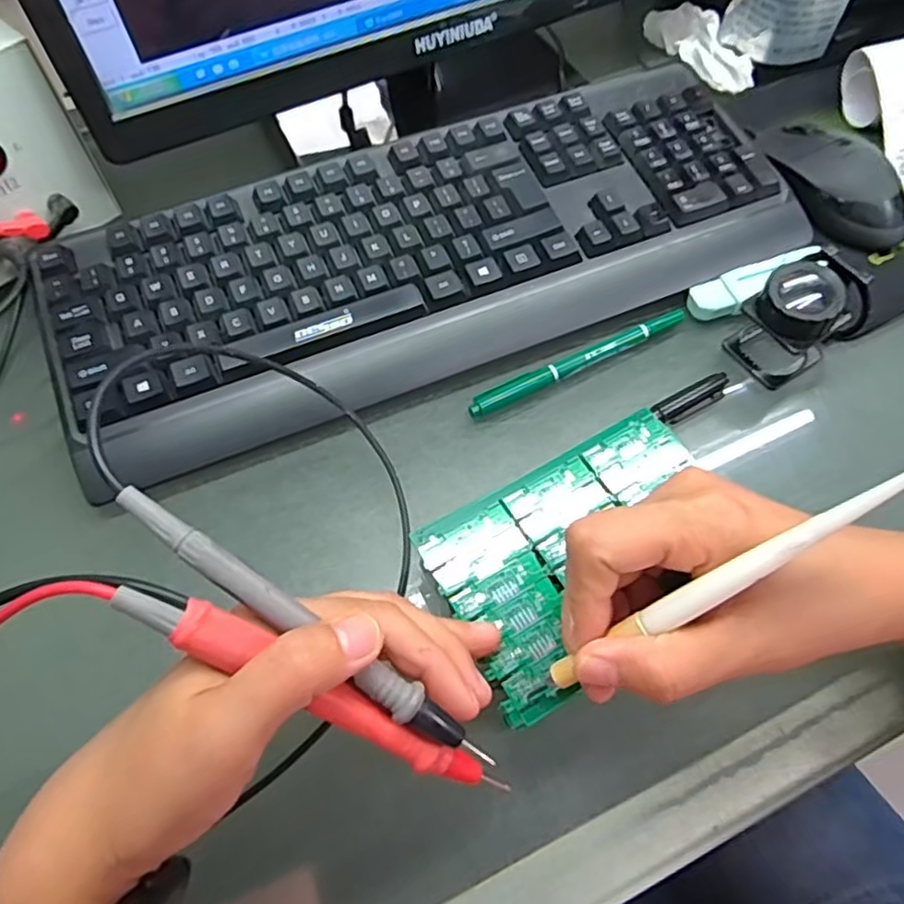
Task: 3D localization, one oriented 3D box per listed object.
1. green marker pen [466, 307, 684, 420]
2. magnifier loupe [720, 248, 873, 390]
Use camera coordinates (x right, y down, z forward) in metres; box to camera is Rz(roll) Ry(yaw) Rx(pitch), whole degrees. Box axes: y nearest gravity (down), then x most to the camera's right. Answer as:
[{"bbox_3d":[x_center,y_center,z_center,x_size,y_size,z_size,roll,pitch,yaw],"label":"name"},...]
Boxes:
[{"bbox_3d":[0.073,-0.053,0.375,0.142,0.011,0.013,-24,66,-12],"label":"green marker pen"},{"bbox_3d":[0.191,-0.075,0.360,0.066,0.057,0.044,-29,67,-14],"label":"magnifier loupe"}]

